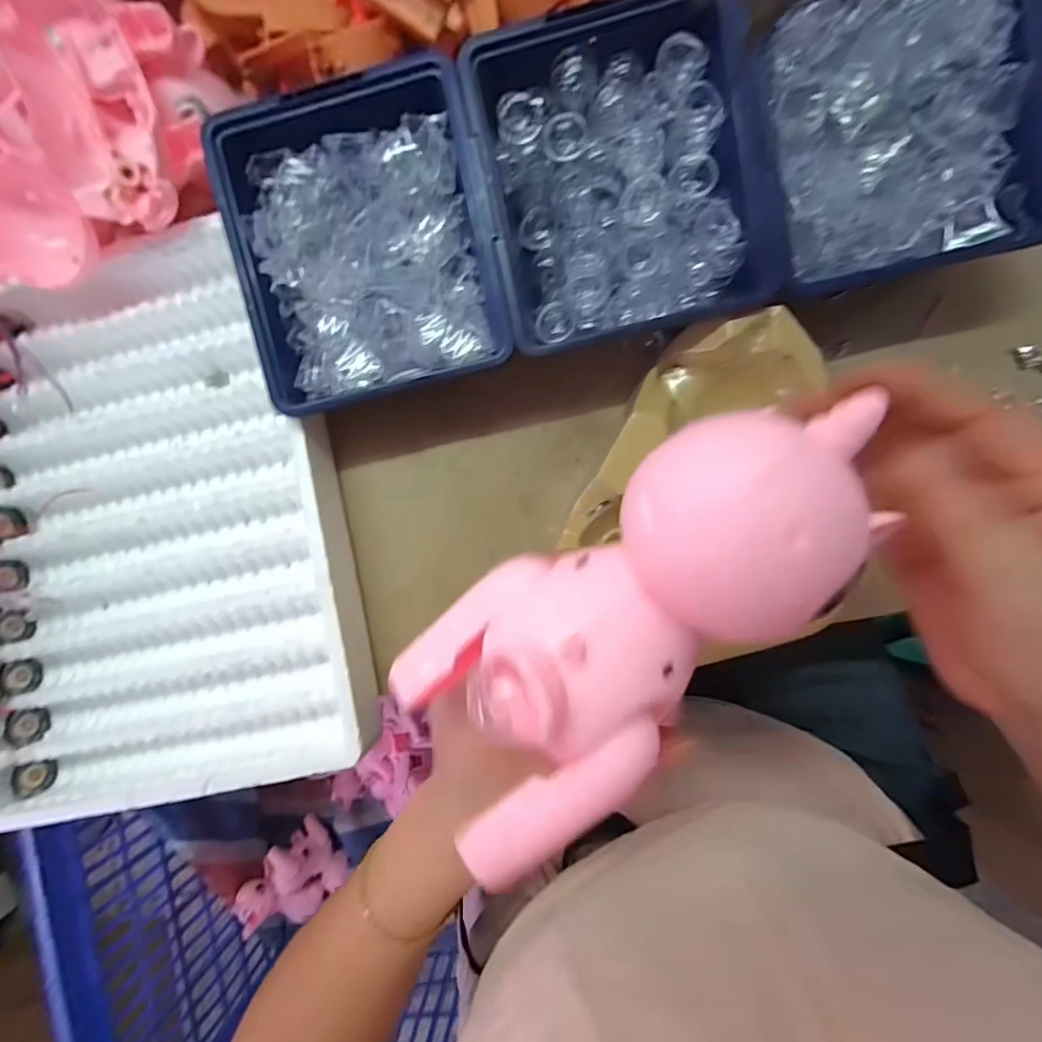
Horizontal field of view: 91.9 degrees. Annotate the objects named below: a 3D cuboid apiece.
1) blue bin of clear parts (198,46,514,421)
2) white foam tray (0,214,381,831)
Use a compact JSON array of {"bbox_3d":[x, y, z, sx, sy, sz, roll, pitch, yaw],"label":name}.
[{"bbox_3d":[-0.086,-0.154,0.291,0.141,0.050,0.157,-11,89,5],"label":"blue bin of clear parts"},{"bbox_3d":[-0.234,0.001,0.320,0.239,0.034,0.331,-13,88,5],"label":"white foam tray"}]

